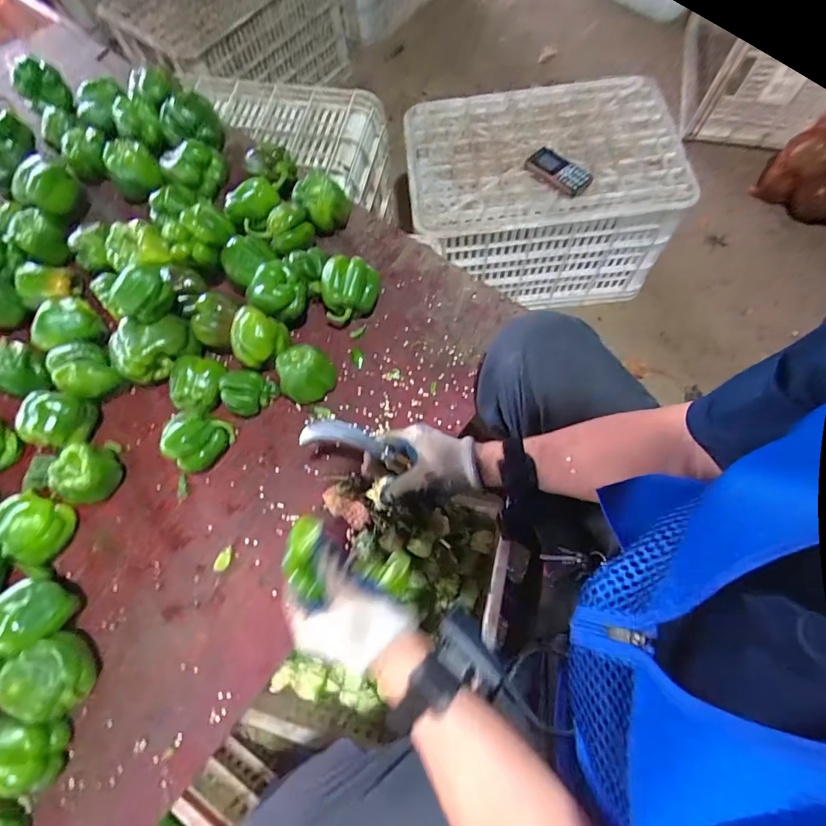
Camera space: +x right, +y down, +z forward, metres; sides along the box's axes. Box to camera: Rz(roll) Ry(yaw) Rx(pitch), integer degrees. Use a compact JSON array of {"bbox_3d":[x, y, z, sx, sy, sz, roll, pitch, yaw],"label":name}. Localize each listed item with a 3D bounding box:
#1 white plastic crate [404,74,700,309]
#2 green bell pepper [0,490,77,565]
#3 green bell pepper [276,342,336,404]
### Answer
[{"bbox_3d":[0.251,-0.461,0.963,0.505,0.276,0.355,-6,70,0],"label":"white plastic crate"},{"bbox_3d":[-0.468,0.139,0.536,0.067,0.061,0.076,14,71,7],"label":"green bell pepper"},{"bbox_3d":[-0.146,-0.052,0.605,0.074,0.065,0.071,27,73,11],"label":"green bell pepper"}]

